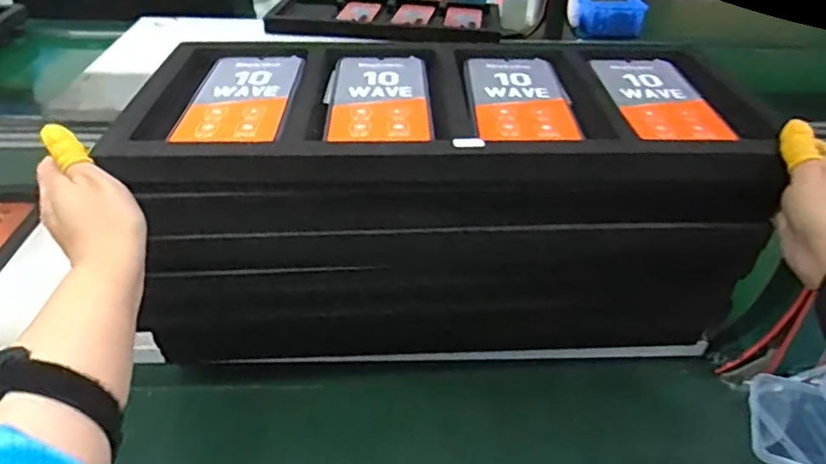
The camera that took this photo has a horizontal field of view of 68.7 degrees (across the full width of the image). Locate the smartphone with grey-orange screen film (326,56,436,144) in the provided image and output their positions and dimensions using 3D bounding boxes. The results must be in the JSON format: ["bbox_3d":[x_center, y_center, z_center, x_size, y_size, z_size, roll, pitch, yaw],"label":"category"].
[{"bbox_3d":[-0.027,-0.109,0.486,0.082,0.007,0.156,0,36,-2],"label":"smartphone with grey-orange screen film"}]

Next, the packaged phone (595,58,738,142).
[{"bbox_3d":[0.199,-0.110,0.493,0.075,0.007,0.156,2,36,0],"label":"packaged phone"}]

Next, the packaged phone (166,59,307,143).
[{"bbox_3d":[-0.134,-0.108,0.482,0.077,0.008,0.151,2,36,0],"label":"packaged phone"}]

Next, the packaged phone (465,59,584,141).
[{"bbox_3d":[0.088,-0.110,0.495,0.079,0.010,0.148,1,36,-1],"label":"packaged phone"}]

